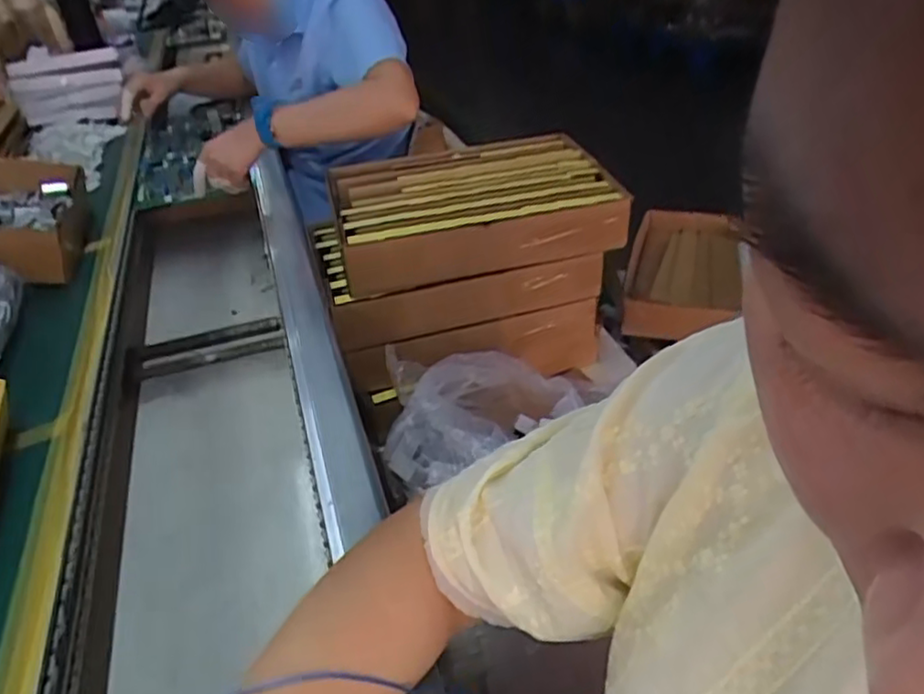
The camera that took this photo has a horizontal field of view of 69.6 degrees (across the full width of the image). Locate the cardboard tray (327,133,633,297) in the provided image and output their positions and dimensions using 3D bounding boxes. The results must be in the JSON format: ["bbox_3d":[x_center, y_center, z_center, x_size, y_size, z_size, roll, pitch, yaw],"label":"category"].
[{"bbox_3d":[0.005,-0.195,0.912,0.360,0.083,0.252,-13,37,-12],"label":"cardboard tray"}]

